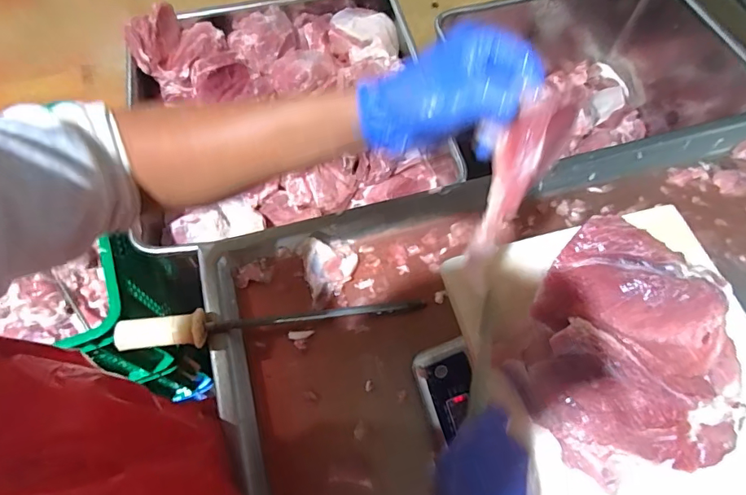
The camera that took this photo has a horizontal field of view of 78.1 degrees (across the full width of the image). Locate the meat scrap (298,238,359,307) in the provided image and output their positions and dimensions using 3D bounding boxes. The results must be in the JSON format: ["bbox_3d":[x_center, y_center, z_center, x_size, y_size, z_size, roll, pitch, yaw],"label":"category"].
[{"bbox_3d":[-0.063,0.023,0.663,0.077,0.024,0.093,-19,65,-9],"label":"meat scrap"}]

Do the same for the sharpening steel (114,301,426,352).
[{"bbox_3d":[-0.145,0.094,0.612,0.361,0.056,0.045,-10,64,-5],"label":"sharpening steel"}]

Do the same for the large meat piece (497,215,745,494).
[{"bbox_3d":[0.227,0.099,0.418,0.176,0.086,0.194,33,68,15],"label":"large meat piece"}]

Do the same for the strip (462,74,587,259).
[{"bbox_3d":[0.103,-0.047,0.340,0.039,0.159,0.016,28,43,13],"label":"strip"}]

